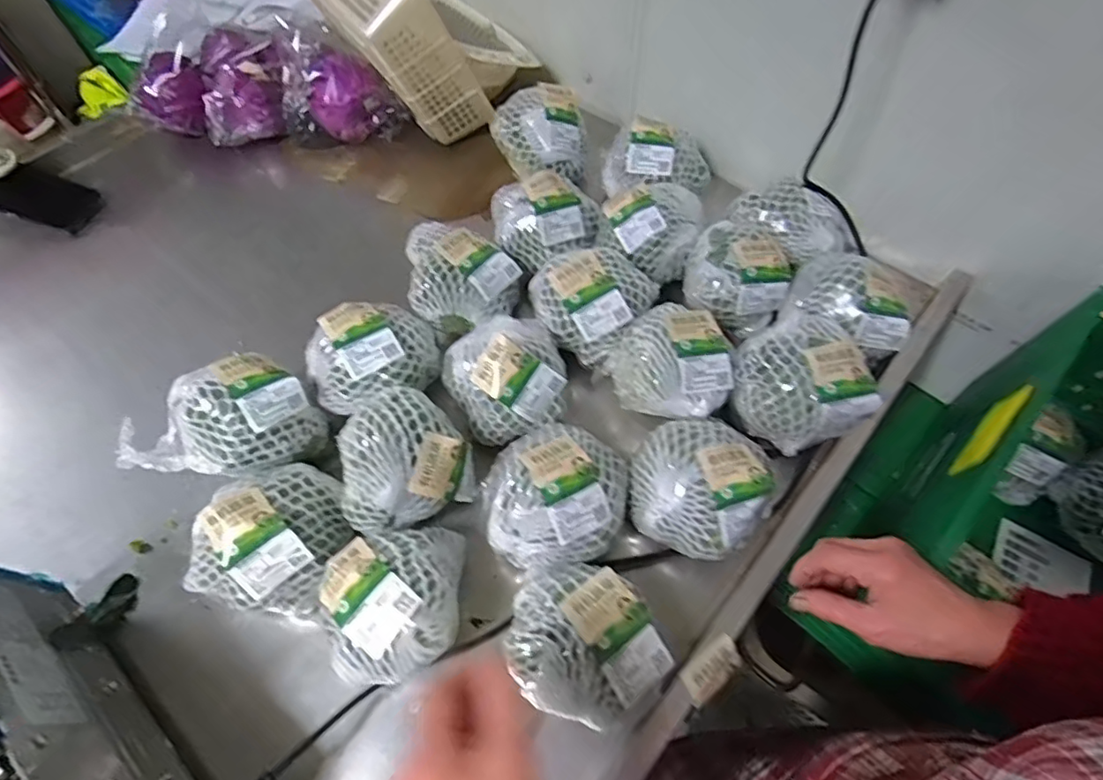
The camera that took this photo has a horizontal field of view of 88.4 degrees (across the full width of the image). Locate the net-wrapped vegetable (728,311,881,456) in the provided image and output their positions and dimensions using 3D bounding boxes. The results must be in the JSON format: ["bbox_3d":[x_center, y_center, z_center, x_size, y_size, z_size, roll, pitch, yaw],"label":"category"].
[{"bbox_3d":[0.244,-0.009,0.564,0.114,0.086,0.112,-8,61,-5],"label":"net-wrapped vegetable"}]

